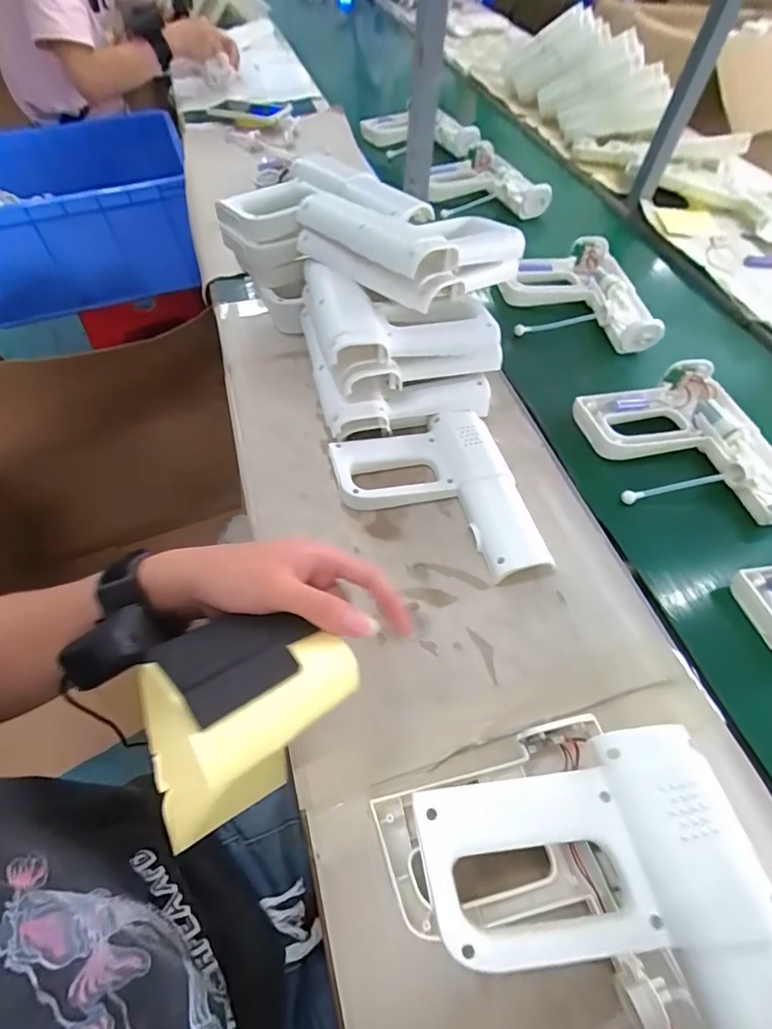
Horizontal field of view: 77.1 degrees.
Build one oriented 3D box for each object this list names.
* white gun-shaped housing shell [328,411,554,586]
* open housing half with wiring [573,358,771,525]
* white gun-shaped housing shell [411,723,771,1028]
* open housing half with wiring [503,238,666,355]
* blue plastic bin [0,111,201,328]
[{"bbox_3d":[0.053,-0.011,0.497,0.172,0.033,0.202,-17,59,-10],"label":"white gun-shaped housing shell"},{"bbox_3d":[0.335,-0.078,0.542,0.182,0.035,0.205,-9,58,-5],"label":"open housing half with wiring"},{"bbox_3d":[0.123,0.221,0.246,0.175,0.037,0.186,-12,59,-7],"label":"white gun-shaped housing shell"},{"bbox_3d":[0.271,-0.313,0.702,0.184,0.048,0.218,-4,56,-4],"label":"open housing half with wiring"},{"bbox_3d":[-0.714,-0.670,1.112,0.529,0.226,0.370,-12,57,-10],"label":"blue plastic bin"}]

